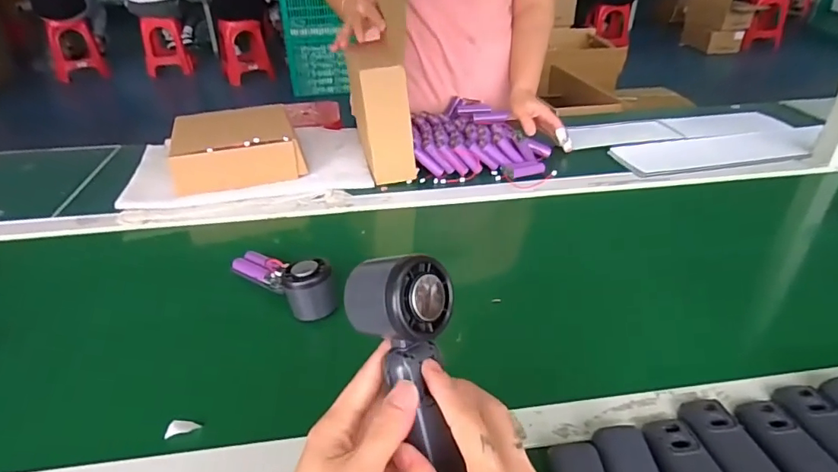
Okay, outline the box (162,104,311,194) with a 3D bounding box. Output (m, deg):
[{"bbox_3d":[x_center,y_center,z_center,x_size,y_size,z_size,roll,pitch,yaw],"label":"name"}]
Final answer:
[{"bbox_3d":[-0.314,-0.157,0.882,0.210,0.077,0.179,-12,35,-16],"label":"box"}]

